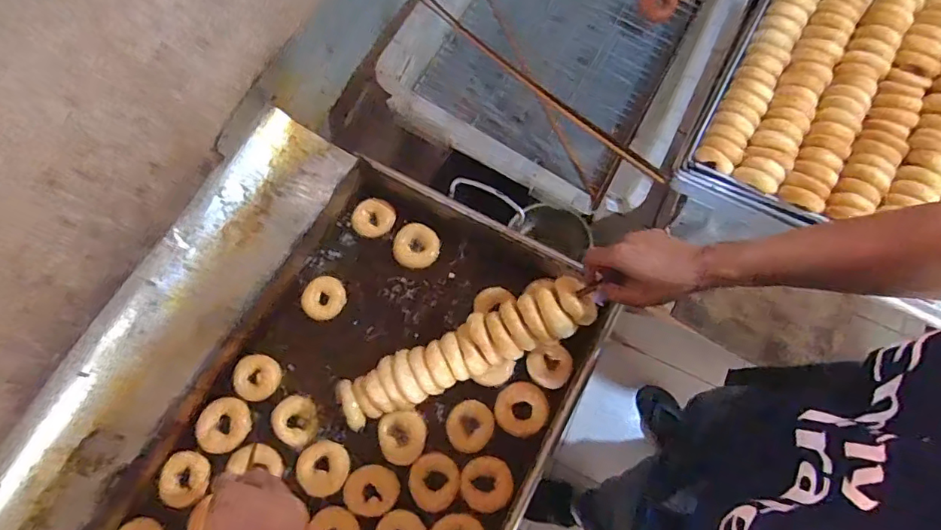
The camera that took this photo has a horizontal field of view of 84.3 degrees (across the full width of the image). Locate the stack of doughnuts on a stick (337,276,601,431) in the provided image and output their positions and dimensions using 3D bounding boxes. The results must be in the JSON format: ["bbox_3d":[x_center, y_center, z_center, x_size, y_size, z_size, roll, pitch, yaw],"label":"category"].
[{"bbox_3d":[-0.014,0.128,0.744,0.382,0.068,0.083,-27,71,15],"label":"stack of doughnuts on a stick"}]

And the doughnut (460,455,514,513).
[{"bbox_3d":[0.024,0.312,0.740,0.075,0.020,0.071,0,69,1],"label":"doughnut"}]

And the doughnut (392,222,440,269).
[{"bbox_3d":[-0.088,-0.031,0.854,0.077,0.017,0.070,0,69,1],"label":"doughnut"}]

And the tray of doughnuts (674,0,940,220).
[{"bbox_3d":[0.668,-0.373,0.859,0.378,0.062,0.682,28,81,15],"label":"tray of doughnuts"}]

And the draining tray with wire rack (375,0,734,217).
[{"bbox_3d":[0.191,-0.452,0.962,0.489,0.124,0.664,24,71,10],"label":"draining tray with wire rack"}]

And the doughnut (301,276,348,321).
[{"bbox_3d":[-0.232,0.052,0.824,0.066,0.015,0.068,0,69,1],"label":"doughnut"}]

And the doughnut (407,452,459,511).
[{"bbox_3d":[-0.052,0.301,0.725,0.070,0.017,0.073,0,69,1],"label":"doughnut"}]

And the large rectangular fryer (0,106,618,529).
[{"bbox_3d":[-0.236,0.240,0.703,0.569,0.143,0.874,27,71,8],"label":"large rectangular fryer"}]

